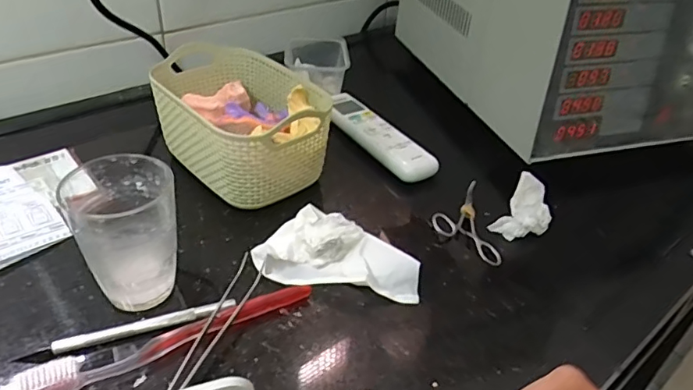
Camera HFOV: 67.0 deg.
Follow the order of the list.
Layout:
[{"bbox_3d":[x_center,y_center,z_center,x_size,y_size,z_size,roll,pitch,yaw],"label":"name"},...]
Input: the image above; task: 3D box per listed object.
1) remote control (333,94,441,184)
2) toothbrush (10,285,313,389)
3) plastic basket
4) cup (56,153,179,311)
[{"bbox_3d":[0.031,-0.069,0.594,0.044,0.023,0.178,-19,45,-29],"label":"remote control"},{"bbox_3d":[-0.110,0.094,0.342,0.188,0.012,0.020,-13,42,-23],"label":"toothbrush"},{"bbox_3d":[-0.102,-0.070,0.501,0.122,0.081,0.181,-29,50,-36],"label":"plastic basket"},{"bbox_3d":[-0.151,0.025,0.358,0.066,0.091,0.072,4,38,-3],"label":"cup"}]

